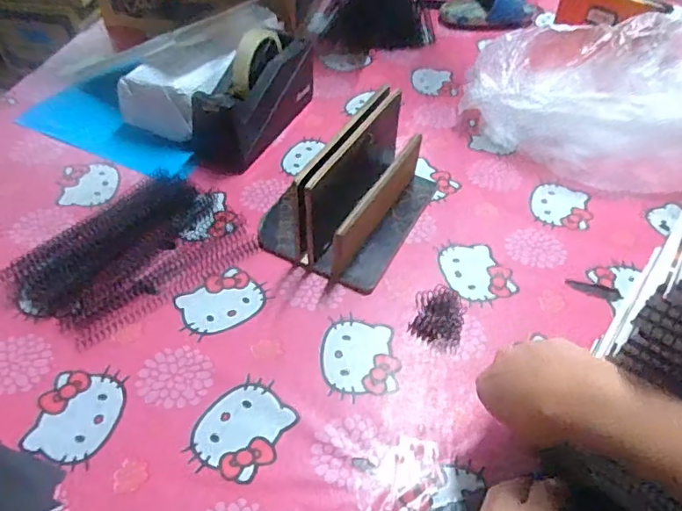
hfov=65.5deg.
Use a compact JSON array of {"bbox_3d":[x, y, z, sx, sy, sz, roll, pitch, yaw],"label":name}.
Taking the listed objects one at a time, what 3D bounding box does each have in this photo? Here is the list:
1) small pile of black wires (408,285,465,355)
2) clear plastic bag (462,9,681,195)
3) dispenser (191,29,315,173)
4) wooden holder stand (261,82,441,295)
[{"bbox_3d":[0.096,0.061,0.523,0.049,0.014,0.068,12,48,9],"label":"small pile of black wires"},{"bbox_3d":[0.344,-0.227,0.718,0.299,0.122,0.229,23,51,19],"label":"clear plastic bag"},{"bbox_3d":[-0.110,-0.214,0.696,0.076,0.112,0.217,22,51,18],"label":"dispenser"},{"bbox_3d":[0.009,-0.087,0.583,0.151,0.115,0.196,22,51,18],"label":"wooden holder stand"}]

